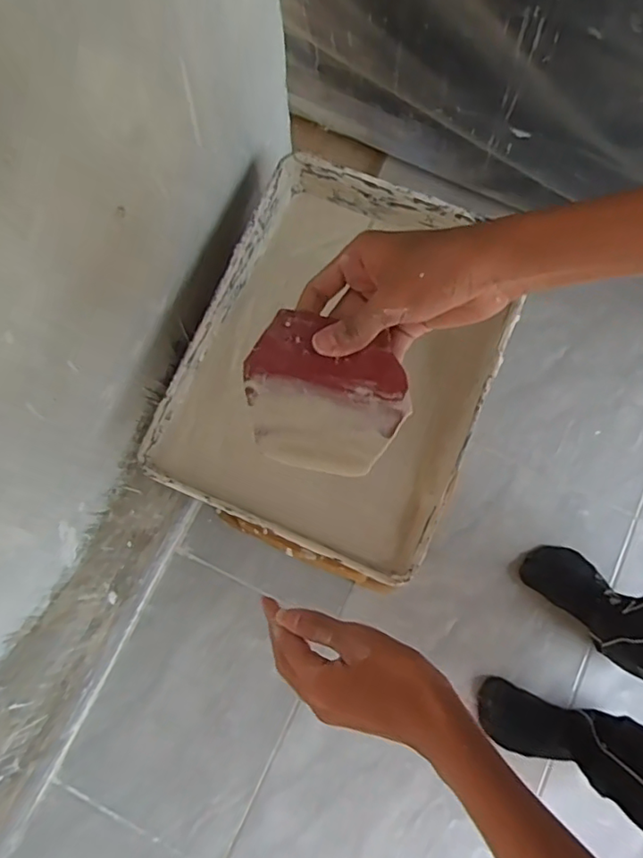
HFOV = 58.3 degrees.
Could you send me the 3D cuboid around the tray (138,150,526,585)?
[{"bbox_3d":[0.020,-0.066,0.568,0.273,0.070,0.350,23,78,6],"label":"tray"}]

